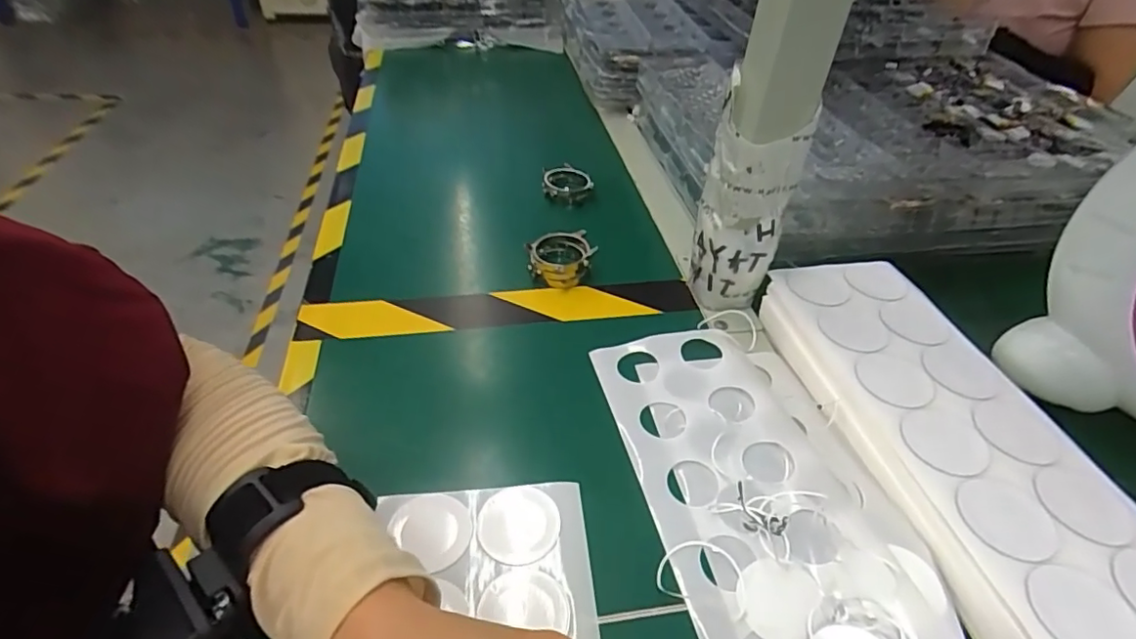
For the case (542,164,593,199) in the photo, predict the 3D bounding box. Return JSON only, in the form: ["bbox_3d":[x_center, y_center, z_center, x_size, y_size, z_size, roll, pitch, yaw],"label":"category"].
[{"bbox_3d":[-0.001,-0.134,0.566,0.049,0.016,0.056,2,42,-1],"label":"case"}]

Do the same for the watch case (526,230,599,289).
[{"bbox_3d":[-0.006,-0.048,0.465,0.050,0.027,0.047,6,42,3],"label":"watch case"}]

